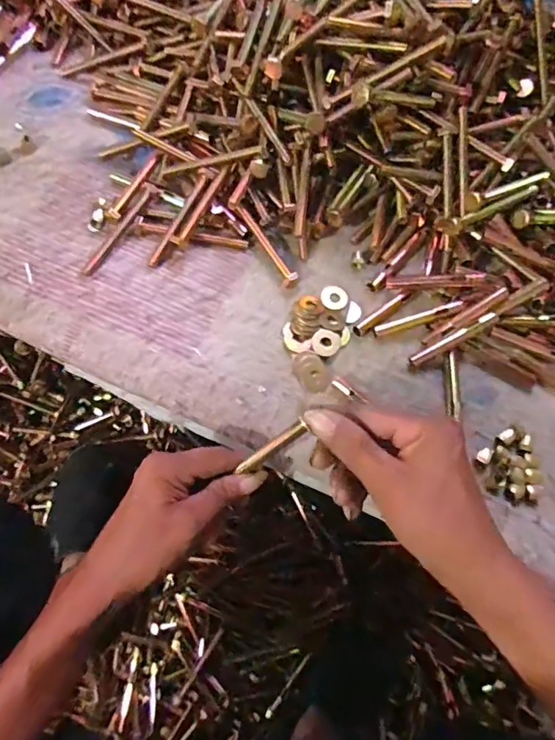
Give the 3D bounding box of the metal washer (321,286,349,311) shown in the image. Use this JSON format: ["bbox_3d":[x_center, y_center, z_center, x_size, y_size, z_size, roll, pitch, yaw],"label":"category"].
[{"bbox_3d":[0.053,-0.067,0.453,0.024,0.004,0.026,21,66,3],"label":"metal washer"}]

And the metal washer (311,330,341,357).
[{"bbox_3d":[0.042,-0.024,0.428,0.025,0.004,0.024,1,74,-4],"label":"metal washer"}]

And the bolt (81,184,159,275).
[{"bbox_3d":[-0.144,-0.130,0.451,0.011,0.009,0.108,29,69,5],"label":"bolt"}]

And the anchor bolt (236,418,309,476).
[{"bbox_3d":[-0.003,0.055,0.344,0.073,0.012,0.010,-42,75,33],"label":"anchor bolt"}]

